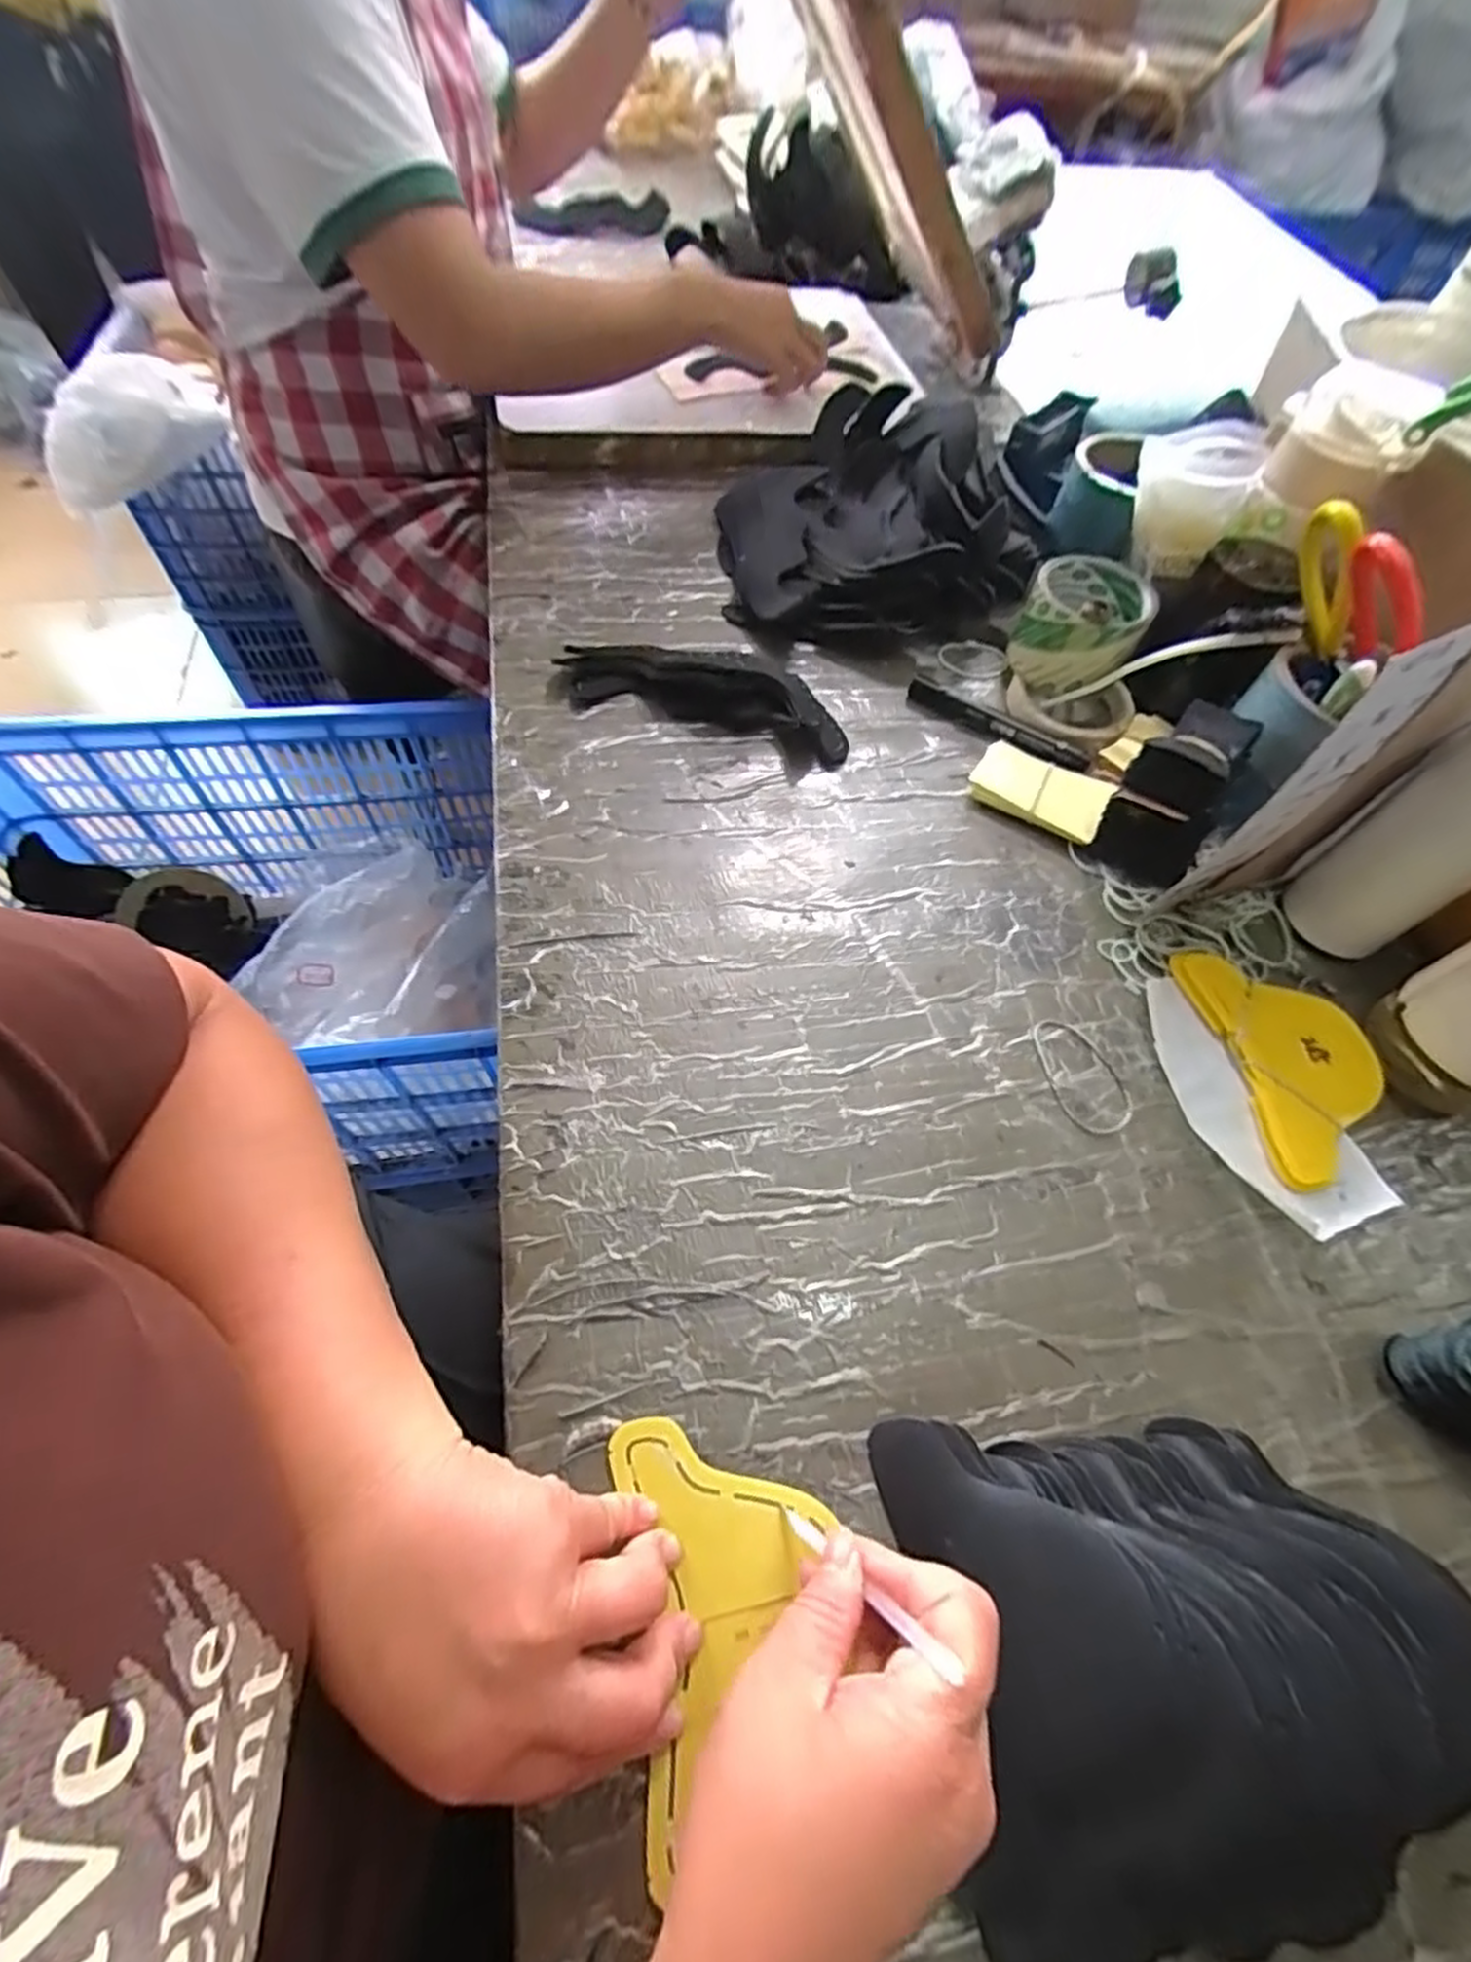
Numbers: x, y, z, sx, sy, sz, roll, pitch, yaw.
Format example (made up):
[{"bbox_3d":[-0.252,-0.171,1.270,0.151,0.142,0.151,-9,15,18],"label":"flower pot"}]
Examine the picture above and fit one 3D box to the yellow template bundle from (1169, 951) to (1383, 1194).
[{"bbox_3d":[0.323,0.043,0.435,0.086,0.012,0.141,-5,60,-8],"label":"yellow template bundle"}]

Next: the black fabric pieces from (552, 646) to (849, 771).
[{"bbox_3d":[-0.024,-0.211,0.547,0.218,0.033,0.070,19,59,7],"label":"black fabric pieces"}]

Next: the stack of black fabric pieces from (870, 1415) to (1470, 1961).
[{"bbox_3d":[0.171,0.251,0.276,0.203,0.053,0.153,-1,59,-5],"label":"stack of black fabric pieces"}]

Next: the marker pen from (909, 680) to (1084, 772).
[{"bbox_3d":[0.198,-0.193,0.569,0.141,0.014,0.016,32,62,14],"label":"marker pen"}]

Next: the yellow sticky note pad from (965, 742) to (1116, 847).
[{"bbox_3d":[0.215,-0.135,0.534,0.091,0.018,0.057,29,61,12],"label":"yellow sticky note pad"}]

